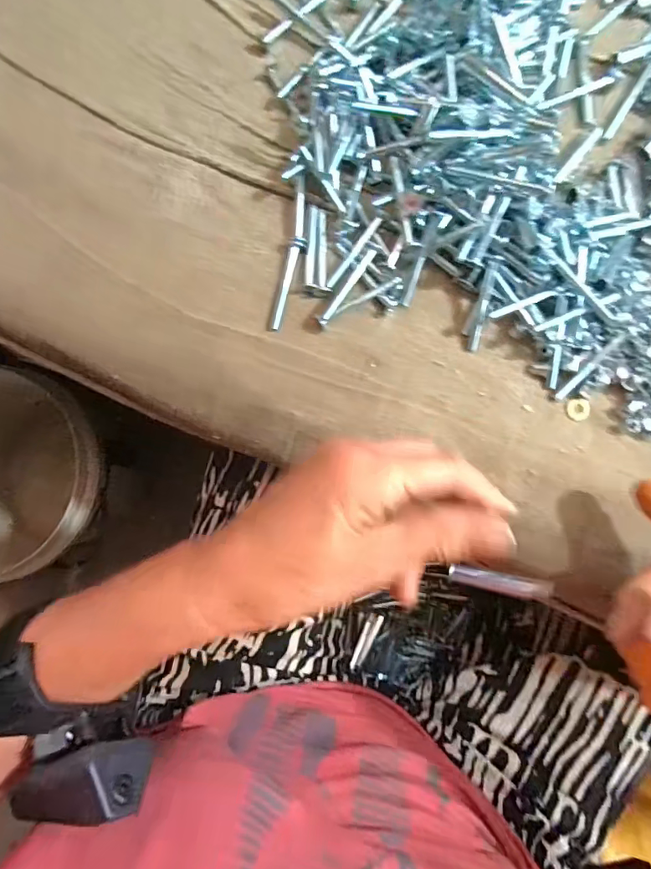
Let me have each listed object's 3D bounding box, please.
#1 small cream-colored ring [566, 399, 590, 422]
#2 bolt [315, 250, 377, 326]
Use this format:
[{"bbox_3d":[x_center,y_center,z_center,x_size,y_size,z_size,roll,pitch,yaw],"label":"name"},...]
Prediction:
[{"bbox_3d":[0.153,-0.015,0.288,0.014,0.004,0.013,0,86,4],"label":"small cream-colored ring"},{"bbox_3d":[0.013,-0.090,0.296,0.008,0.007,0.055,38,89,5],"label":"bolt"}]

